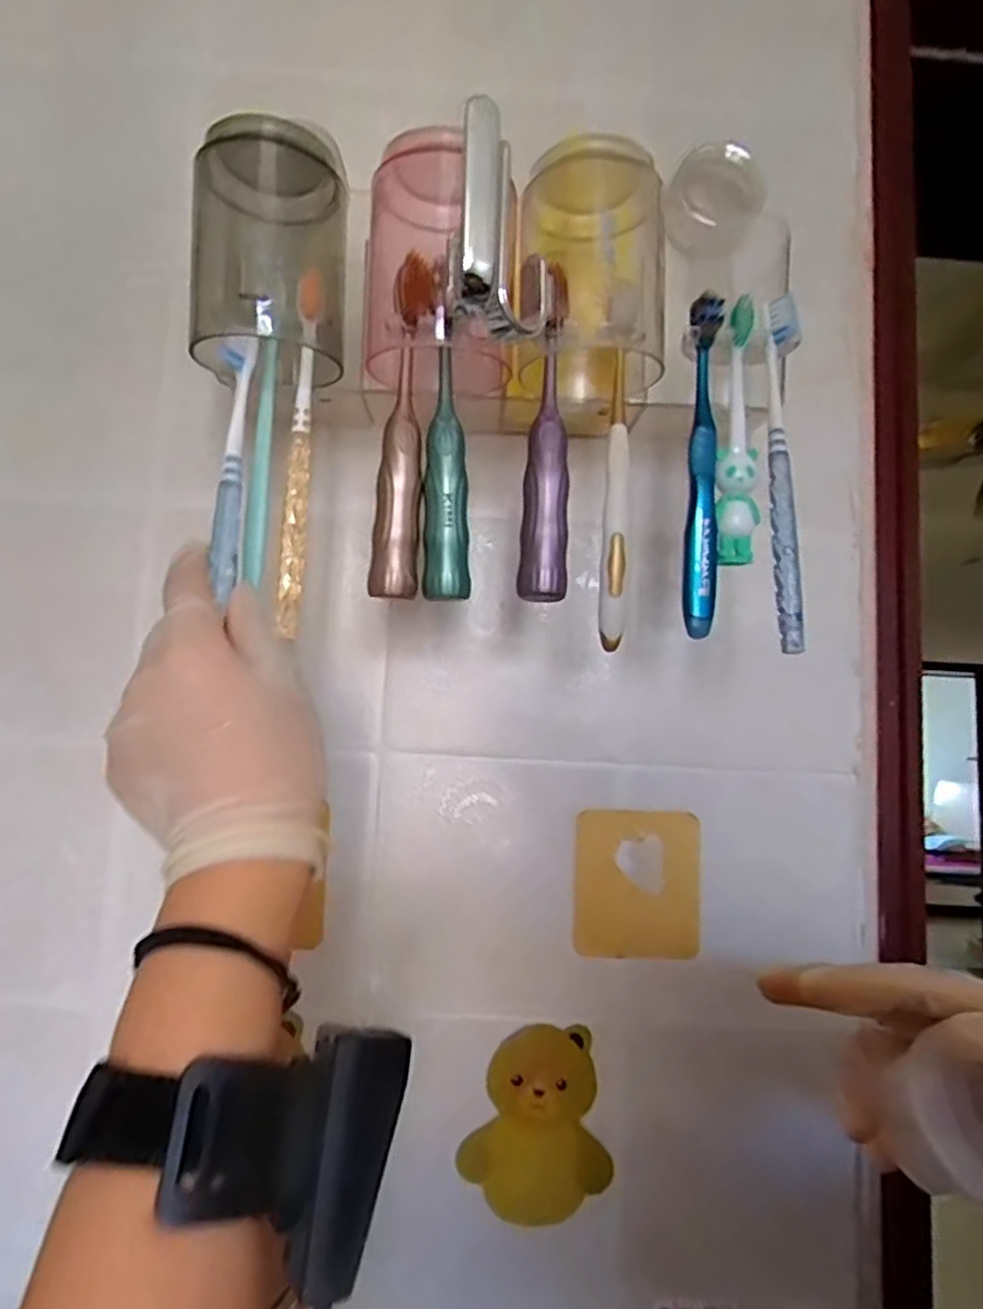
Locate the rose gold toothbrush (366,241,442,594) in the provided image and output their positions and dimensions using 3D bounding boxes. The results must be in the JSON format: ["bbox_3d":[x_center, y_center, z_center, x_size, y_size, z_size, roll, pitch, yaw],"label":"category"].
[{"bbox_3d":[-0.044,-0.115,0.352,0.022,0.169,0.025,5,-7,-18],"label":"rose gold toothbrush"}]

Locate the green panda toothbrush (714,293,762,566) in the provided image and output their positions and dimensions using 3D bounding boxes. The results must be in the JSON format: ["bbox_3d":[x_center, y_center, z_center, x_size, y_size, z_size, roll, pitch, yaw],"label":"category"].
[{"bbox_3d":[0.125,-0.112,0.352,0.020,0.129,0.021,1,-7,17],"label":"green panda toothbrush"}]

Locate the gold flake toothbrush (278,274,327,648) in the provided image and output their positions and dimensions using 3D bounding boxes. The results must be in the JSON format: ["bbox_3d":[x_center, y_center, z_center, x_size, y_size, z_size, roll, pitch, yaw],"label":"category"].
[{"bbox_3d":[-0.094,-0.100,0.344,0.014,0.178,0.010,5,-7,-17],"label":"gold flake toothbrush"}]

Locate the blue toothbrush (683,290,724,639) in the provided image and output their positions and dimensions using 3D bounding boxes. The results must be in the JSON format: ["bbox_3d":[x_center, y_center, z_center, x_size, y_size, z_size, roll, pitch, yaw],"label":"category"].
[{"bbox_3d":[0.106,-0.096,0.350,0.016,0.168,0.018,1,-7,17],"label":"blue toothbrush"}]

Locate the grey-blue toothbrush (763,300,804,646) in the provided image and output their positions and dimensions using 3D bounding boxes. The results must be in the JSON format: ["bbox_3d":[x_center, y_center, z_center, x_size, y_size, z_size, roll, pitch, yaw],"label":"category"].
[{"bbox_3d":[0.148,-0.090,0.350,0.017,0.176,0.020,-2,-8,32],"label":"grey-blue toothbrush"}]

